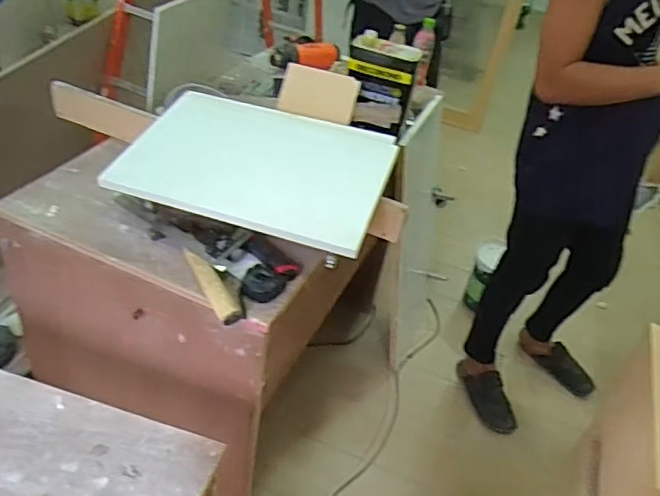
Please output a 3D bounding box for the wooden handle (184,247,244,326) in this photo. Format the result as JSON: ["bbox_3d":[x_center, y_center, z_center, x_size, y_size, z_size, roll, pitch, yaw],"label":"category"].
[{"bbox_3d":[-0.213,0.063,1.059,0.041,0.028,0.187,-17,46,-30],"label":"wooden handle"}]

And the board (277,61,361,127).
[{"bbox_3d":[-0.027,-0.370,1.426,0.183,0.116,0.019,14,3,3],"label":"board"}]

